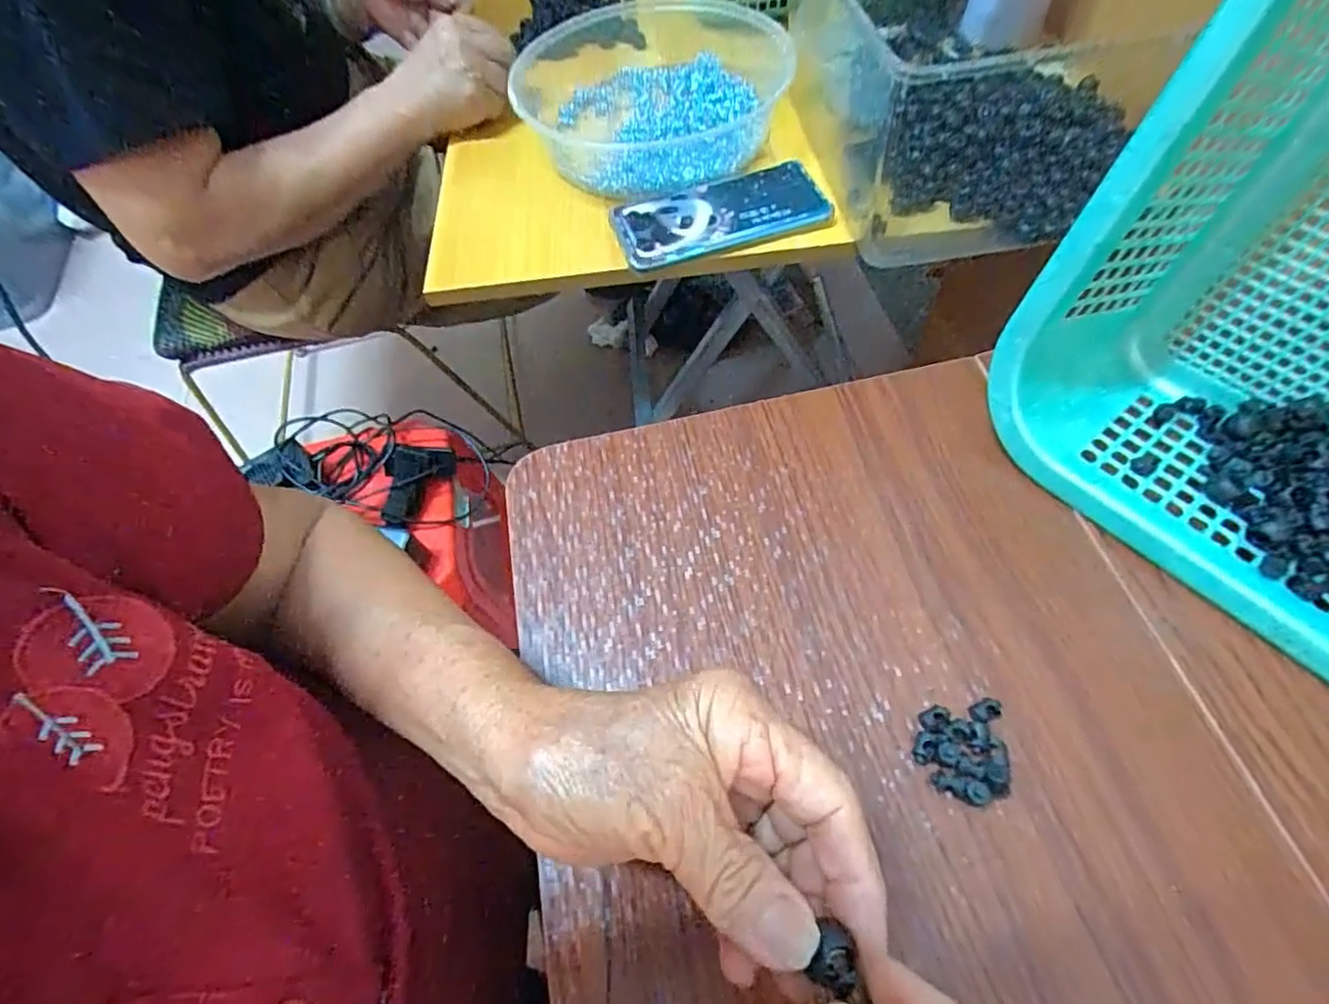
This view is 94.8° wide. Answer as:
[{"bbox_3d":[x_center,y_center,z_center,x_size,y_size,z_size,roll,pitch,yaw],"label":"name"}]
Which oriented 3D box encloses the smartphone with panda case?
[{"bbox_3d":[0.044,-0.229,0.488,0.165,0.018,0.082,-18,57,-9],"label":"smartphone with panda case"}]

